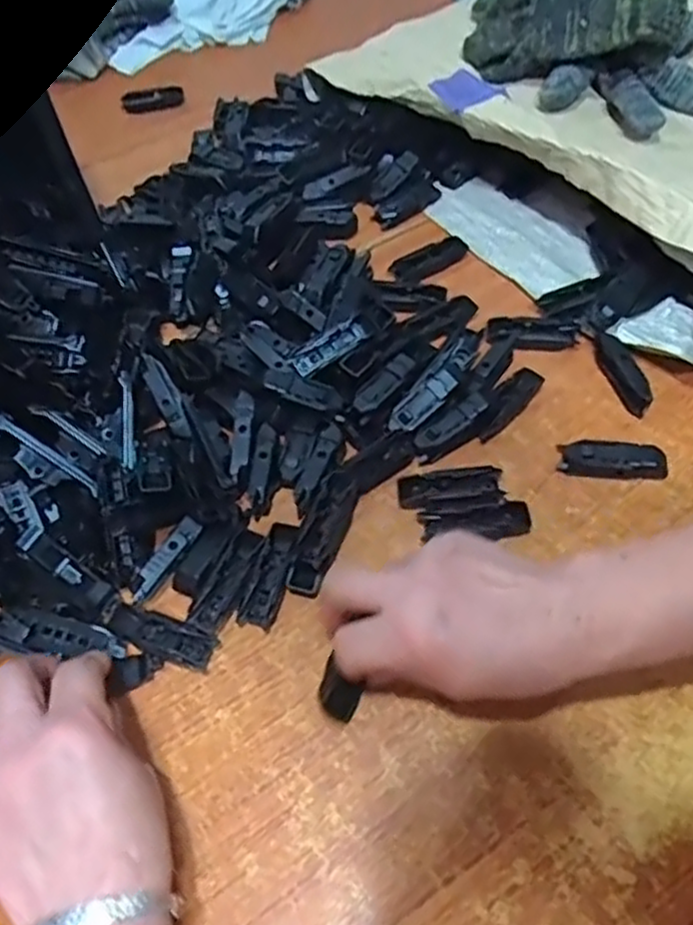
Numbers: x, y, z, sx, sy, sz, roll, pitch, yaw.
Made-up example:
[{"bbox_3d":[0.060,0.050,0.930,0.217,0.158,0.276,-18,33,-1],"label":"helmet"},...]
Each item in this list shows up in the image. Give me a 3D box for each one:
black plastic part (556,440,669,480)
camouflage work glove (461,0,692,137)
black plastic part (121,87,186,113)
[{"bbox_3d":[0.174,-0.002,0.463,0.066,0.017,0.024,6,56,8],"label":"black plastic part"},{"bbox_3d":[0.216,-0.356,0.603,0.223,0.088,0.122,9,57,11],"label":"camouflage work glove"},{"bbox_3d":[-0.208,-0.390,0.762,0.068,0.014,0.019,-9,55,-2],"label":"black plastic part"}]

